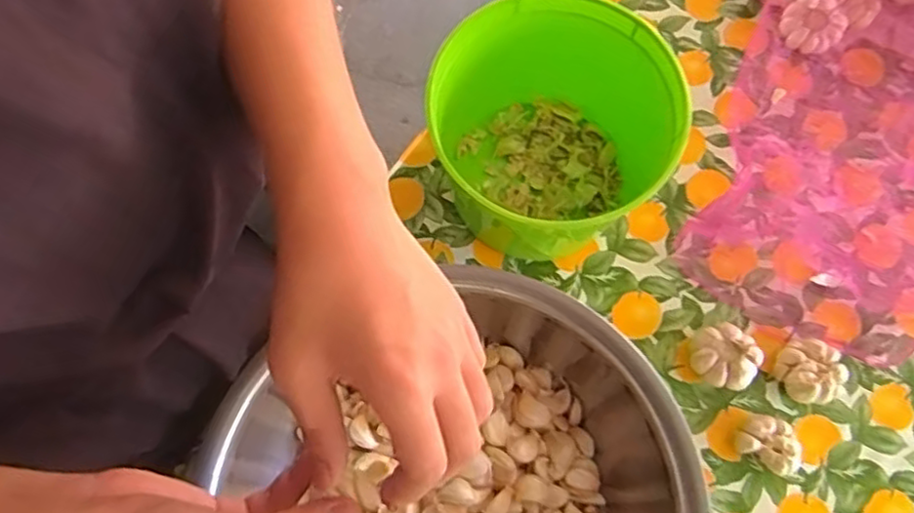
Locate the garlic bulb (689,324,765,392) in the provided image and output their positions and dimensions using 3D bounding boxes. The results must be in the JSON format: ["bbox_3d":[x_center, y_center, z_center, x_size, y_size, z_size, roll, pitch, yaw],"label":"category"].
[{"bbox_3d":[0.250,0.094,0.632,0.058,0.039,0.056,0,74,-1],"label":"garlic bulb"}]

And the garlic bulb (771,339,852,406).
[{"bbox_3d":[0.329,0.110,0.628,0.055,0.039,0.056,0,74,-1],"label":"garlic bulb"}]

